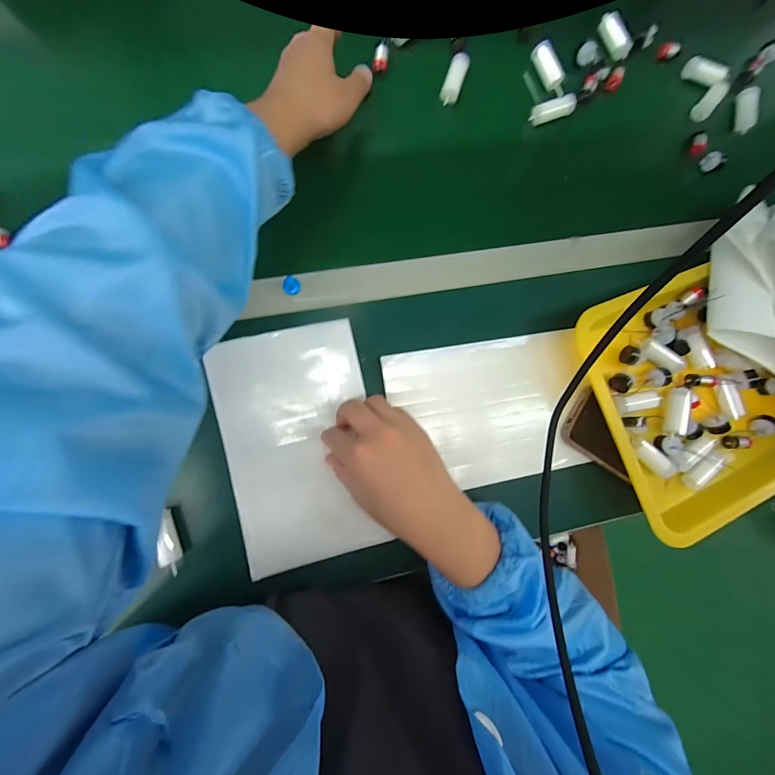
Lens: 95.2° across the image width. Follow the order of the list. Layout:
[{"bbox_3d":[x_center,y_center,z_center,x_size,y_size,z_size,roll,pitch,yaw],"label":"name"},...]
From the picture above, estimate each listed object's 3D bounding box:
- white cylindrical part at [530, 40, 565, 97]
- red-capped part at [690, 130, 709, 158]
[{"bbox_3d":[0.203,-0.398,0.439,0.021,0.018,0.066,-23,89,-9],"label":"white cylindrical part"},{"bbox_3d":[0.413,-0.324,0.469,0.012,0.020,0.033,5,85,-7],"label":"red-capped part"}]

